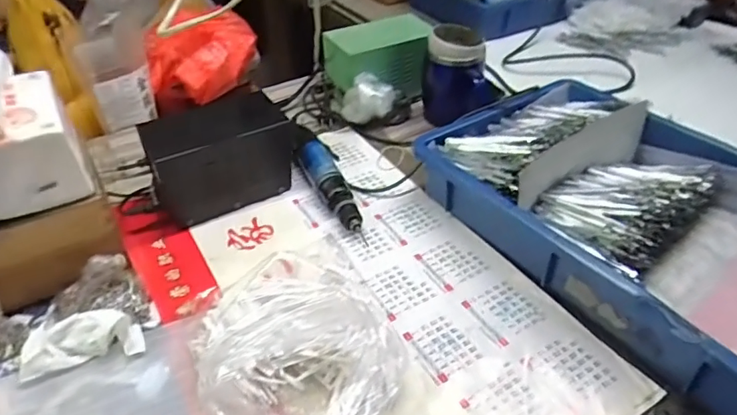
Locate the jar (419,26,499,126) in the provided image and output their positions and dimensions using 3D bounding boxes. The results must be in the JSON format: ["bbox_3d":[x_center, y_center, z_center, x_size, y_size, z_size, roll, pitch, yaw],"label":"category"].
[{"bbox_3d":[0.125,-0.184,0.731,0.093,0.128,0.077,-1,39,4],"label":"jar"}]

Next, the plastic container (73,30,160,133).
[{"bbox_3d":[-0.368,-0.184,0.775,0.089,0.122,0.062,-20,42,-20],"label":"plastic container"}]

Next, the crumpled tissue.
[{"bbox_3d":[-0.261,0.119,0.470,0.096,0.038,0.042,-15,40,-14],"label":"crumpled tissue"}]

